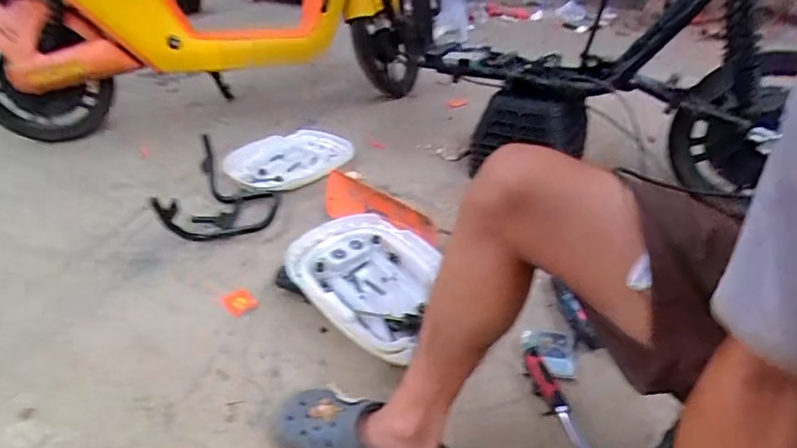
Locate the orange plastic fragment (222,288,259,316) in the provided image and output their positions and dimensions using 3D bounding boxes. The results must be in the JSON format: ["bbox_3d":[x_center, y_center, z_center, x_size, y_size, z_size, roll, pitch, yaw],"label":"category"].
[{"bbox_3d":[-0.317,0.156,0.943,0.055,0.010,0.066,-27,43,-35],"label":"orange plastic fragment"}]

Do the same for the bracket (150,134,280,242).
[{"bbox_3d":[-0.462,-0.102,1.189,0.259,0.116,0.415,-17,38,-24],"label":"bracket"}]

